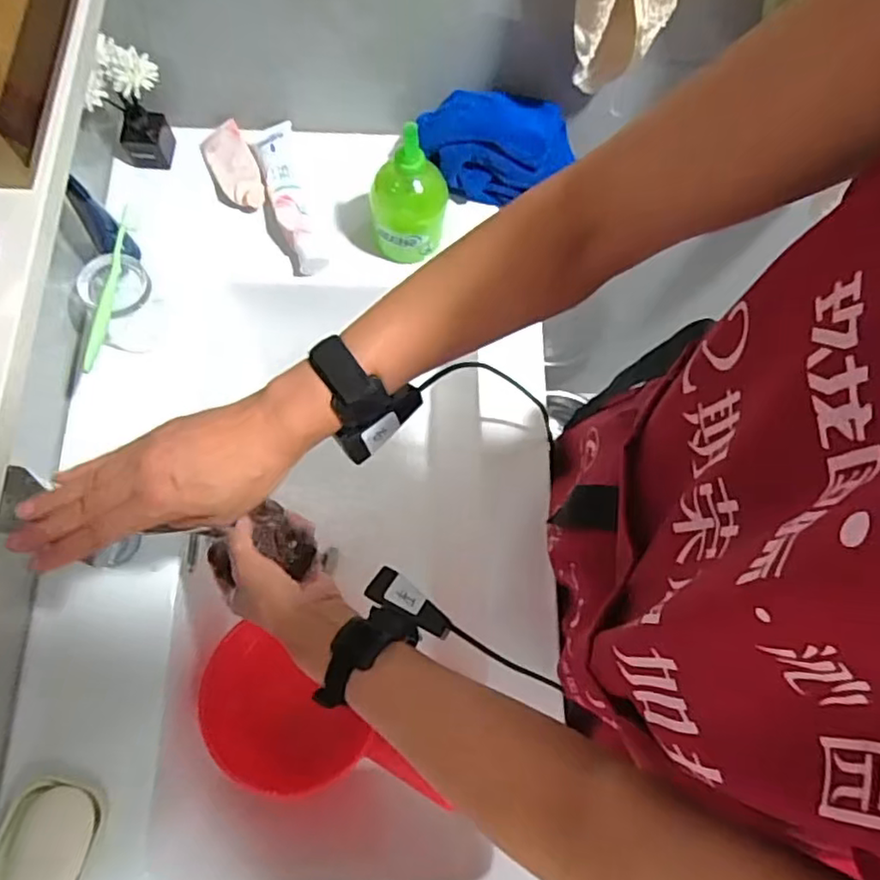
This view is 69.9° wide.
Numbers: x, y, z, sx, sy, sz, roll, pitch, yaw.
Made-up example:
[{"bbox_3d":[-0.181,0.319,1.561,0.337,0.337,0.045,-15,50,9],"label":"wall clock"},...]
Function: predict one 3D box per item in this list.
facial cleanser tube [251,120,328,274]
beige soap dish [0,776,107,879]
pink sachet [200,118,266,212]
[{"bbox_3d":[-0.173,-0.283,0.729,0.047,0.027,0.202,-18,69,-7],"label":"facial cleanser tube"},{"bbox_3d":[-0.331,0.342,0.522,0.074,0.020,0.106,14,69,5],"label":"beige soap dish"},{"bbox_3d":[-0.243,-0.321,0.743,0.051,0.008,0.119,-30,76,7],"label":"pink sachet"}]

